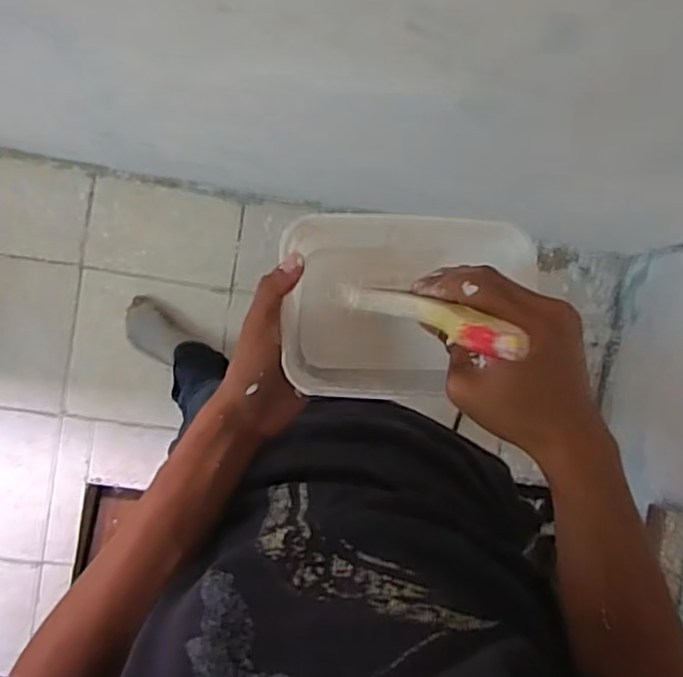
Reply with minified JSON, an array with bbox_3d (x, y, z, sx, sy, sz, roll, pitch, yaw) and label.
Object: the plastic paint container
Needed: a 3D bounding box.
[{"bbox_3d":[0.046,-0.023,0.469,0.170,0.061,0.124,3,92,-6],"label":"plastic paint container"}]

